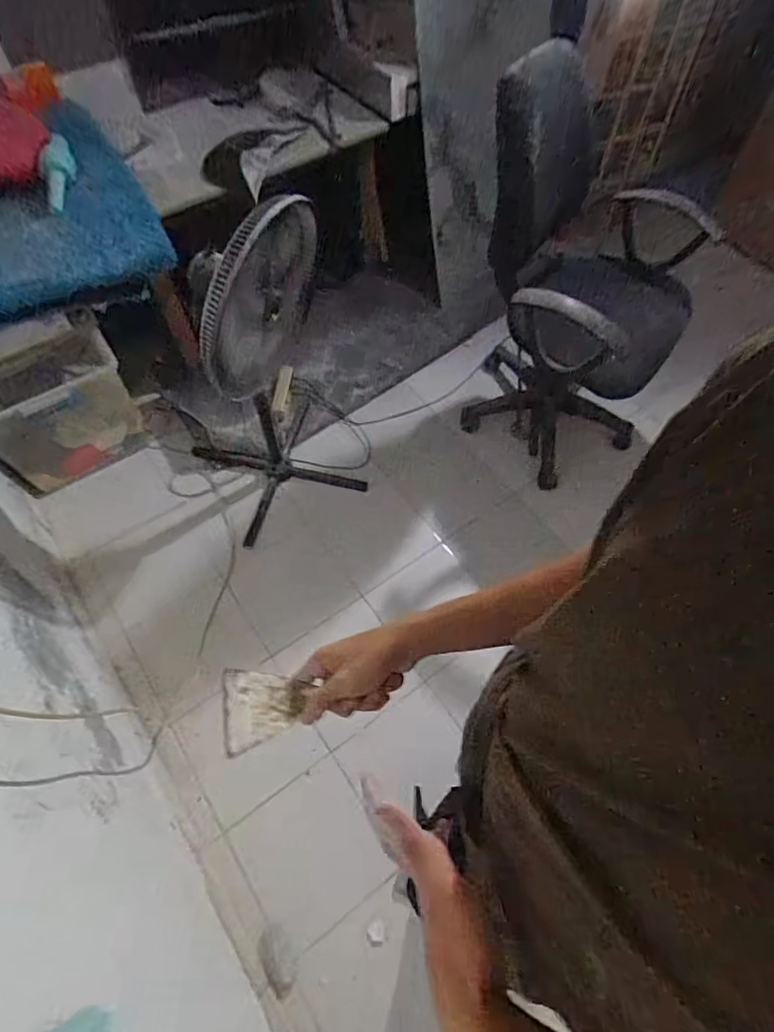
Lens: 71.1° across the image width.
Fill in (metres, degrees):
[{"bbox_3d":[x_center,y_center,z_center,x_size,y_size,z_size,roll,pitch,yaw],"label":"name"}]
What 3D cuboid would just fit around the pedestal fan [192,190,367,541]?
[{"bbox_3d":[-0.357,-0.416,1.436,0.489,0.827,0.492,-24,63,-12],"label":"pedestal fan"}]

